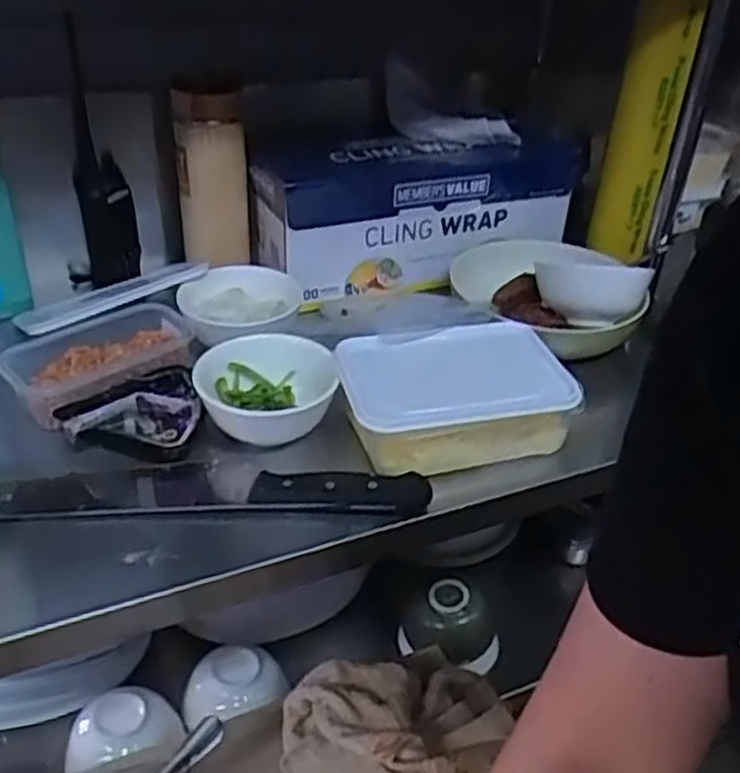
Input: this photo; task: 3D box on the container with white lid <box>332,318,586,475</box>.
[{"bbox_3d":[0.066,0.008,0.643,0.176,0.068,0.118,-7,35,-14],"label":"container with white lid"}]

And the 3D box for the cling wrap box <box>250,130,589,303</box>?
[{"bbox_3d":[0.062,-0.202,0.880,0.390,0.134,0.115,-15,38,-25],"label":"cling wrap box"}]

